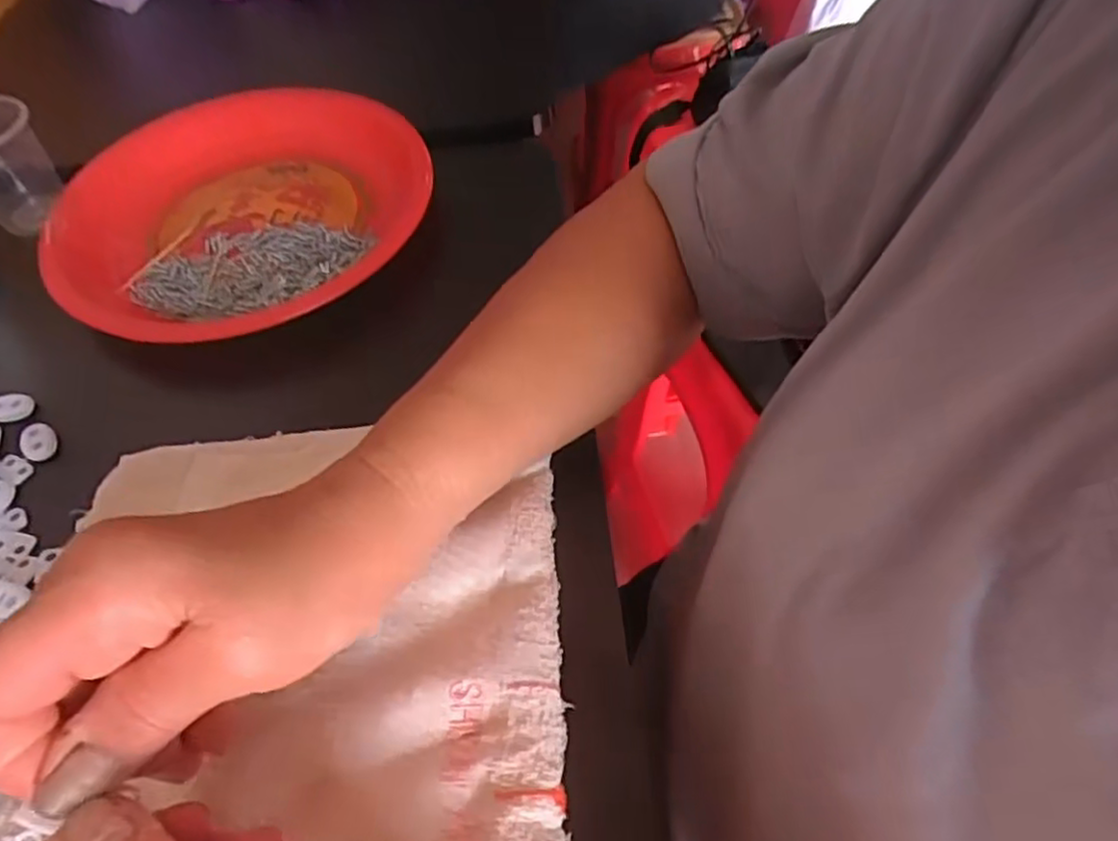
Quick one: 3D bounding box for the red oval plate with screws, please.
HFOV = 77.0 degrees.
[{"bbox_3d":[-0.190,-0.135,0.431,0.211,0.026,0.216,-1,54,3],"label":"red oval plate with screws"}]

